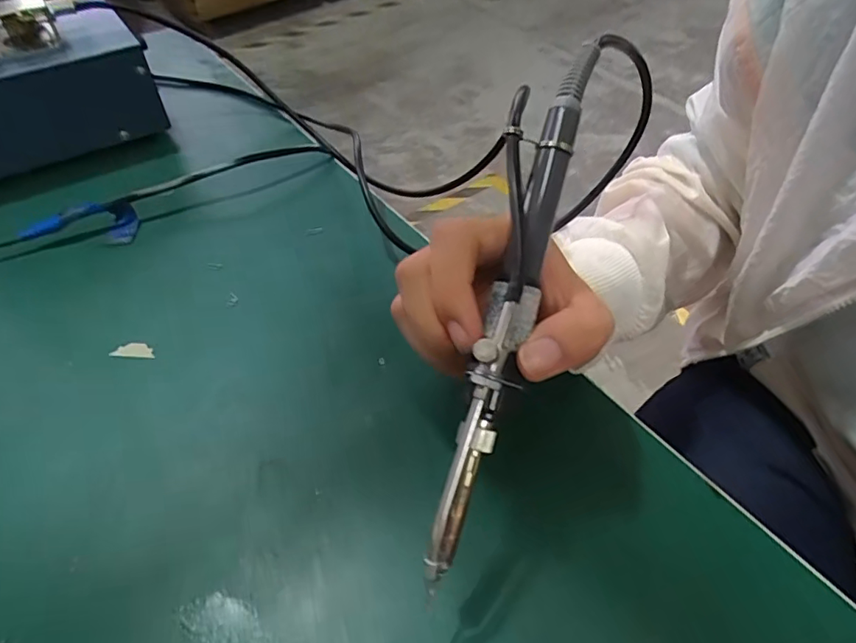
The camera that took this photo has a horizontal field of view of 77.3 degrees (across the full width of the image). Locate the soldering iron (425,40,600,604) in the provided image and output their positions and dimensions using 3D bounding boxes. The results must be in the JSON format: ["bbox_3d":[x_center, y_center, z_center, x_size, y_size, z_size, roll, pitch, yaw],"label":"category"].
[{"bbox_3d":[0.027,-0.011,0.190,0.024,0.021,0.193,13,79,10],"label":"soldering iron"}]

